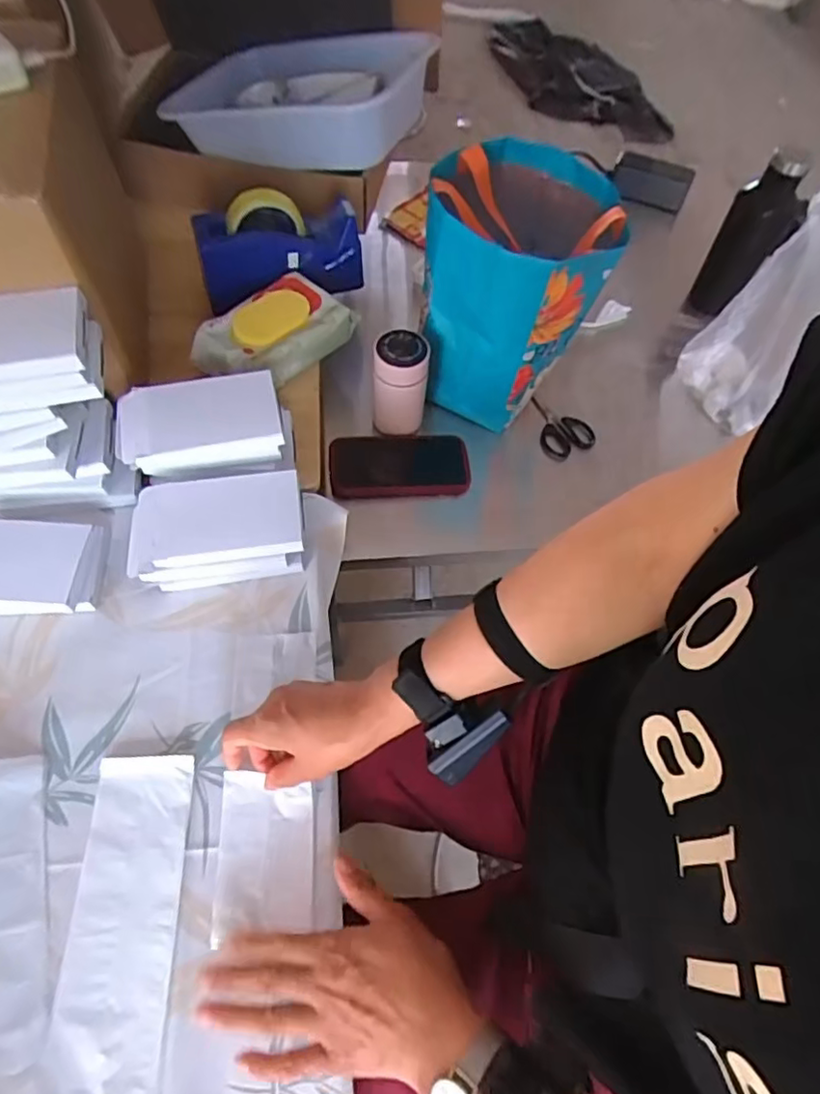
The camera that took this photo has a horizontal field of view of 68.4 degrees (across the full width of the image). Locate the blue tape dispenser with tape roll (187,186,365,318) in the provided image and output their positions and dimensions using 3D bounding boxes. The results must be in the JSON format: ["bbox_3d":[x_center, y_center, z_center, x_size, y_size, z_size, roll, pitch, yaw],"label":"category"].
[{"bbox_3d":[-0.166,-0.383,0.774,0.201,0.126,0.053,-11,62,-10],"label":"blue tape dispenser with tape roll"}]

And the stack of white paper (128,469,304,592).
[{"bbox_3d":[-0.191,-0.017,0.605,0.165,0.062,0.096,-6,62,-7],"label":"stack of white paper"}]

